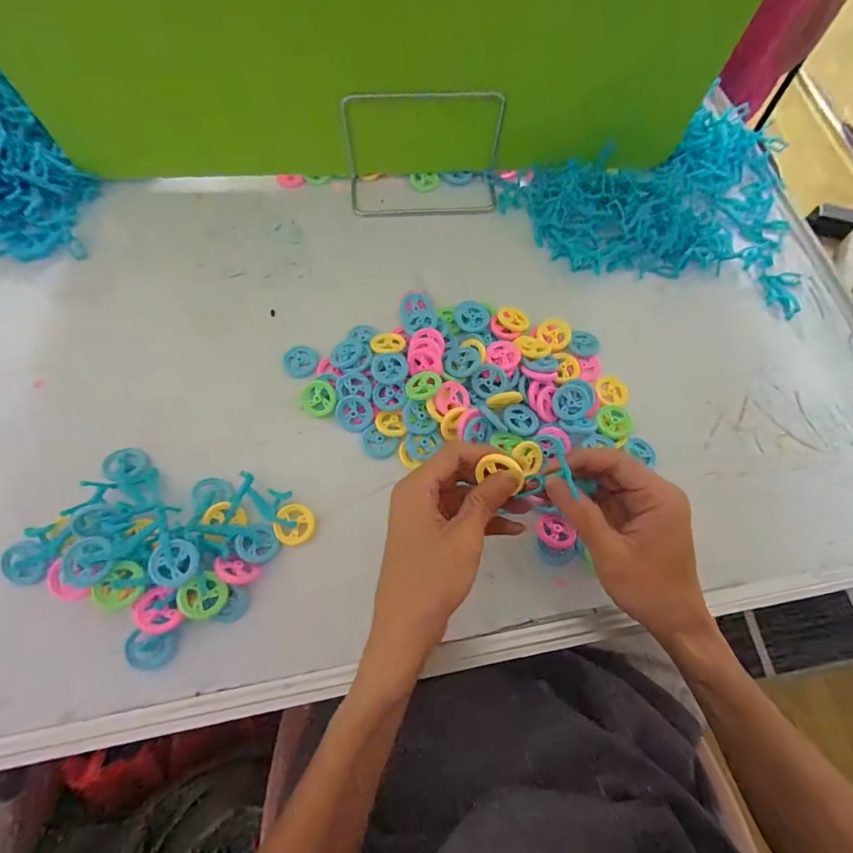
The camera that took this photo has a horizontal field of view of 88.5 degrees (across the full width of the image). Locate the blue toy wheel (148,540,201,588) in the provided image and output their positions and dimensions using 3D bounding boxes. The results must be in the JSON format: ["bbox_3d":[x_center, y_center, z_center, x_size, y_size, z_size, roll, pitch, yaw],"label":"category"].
[{"bbox_3d":[-0.164,0.089,0.284,0.029,0.006,0.028,6,73,-22],"label":"blue toy wheel"}]

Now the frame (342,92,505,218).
[{"bbox_3d":[0.000,-0.260,0.414,0.150,0.084,0.058,-5,69,-5],"label":"frame"}]

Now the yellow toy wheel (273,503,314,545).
[{"bbox_3d":[-0.098,0.072,0.324,0.028,0.007,0.029,1,69,-3],"label":"yellow toy wheel"}]

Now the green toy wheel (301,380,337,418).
[{"bbox_3d":[-0.088,-0.023,0.360,0.029,0.005,0.029,22,98,8],"label":"green toy wheel"}]

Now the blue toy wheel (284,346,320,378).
[{"bbox_3d":[-0.108,-0.057,0.379,0.030,0.004,0.030,1,69,-3],"label":"blue toy wheel"}]

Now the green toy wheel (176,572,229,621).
[{"bbox_3d":[-0.146,0.111,0.287,0.028,0.007,0.028,10,71,-33],"label":"green toy wheel"}]

